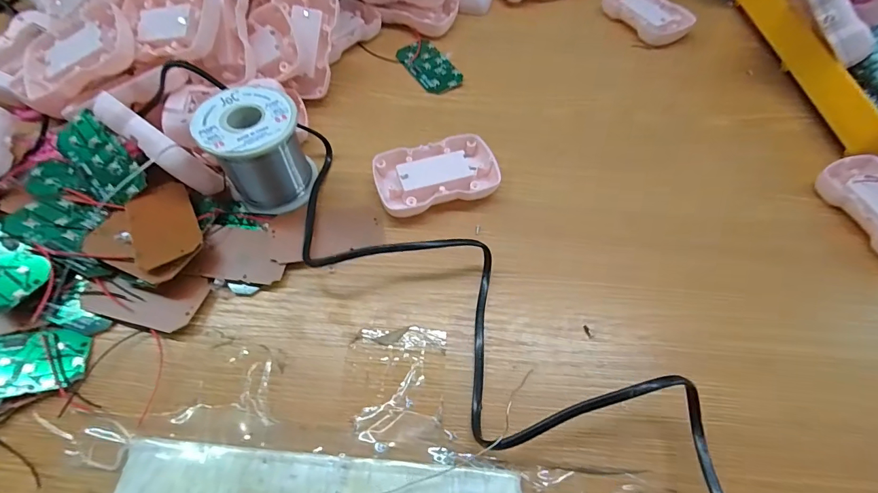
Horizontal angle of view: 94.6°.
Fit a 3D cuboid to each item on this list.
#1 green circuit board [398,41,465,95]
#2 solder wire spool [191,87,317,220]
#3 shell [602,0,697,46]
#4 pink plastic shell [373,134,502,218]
[{"bbox_3d":[-0.010,-0.169,0.378,0.039,0.005,0.074,-25,64,-16],"label":"green circuit board"},{"bbox_3d":[-0.121,-0.065,0.277,0.059,0.060,0.063,1,59,-2],"label":"solder wire spool"},{"bbox_3d":[0.212,-0.241,0.417,0.057,0.015,0.090,-28,65,-18],"label":"shell"},{"bbox_3d":[-0.001,-0.052,0.302,0.088,0.017,0.054,-13,61,-10],"label":"pink plastic shell"}]

